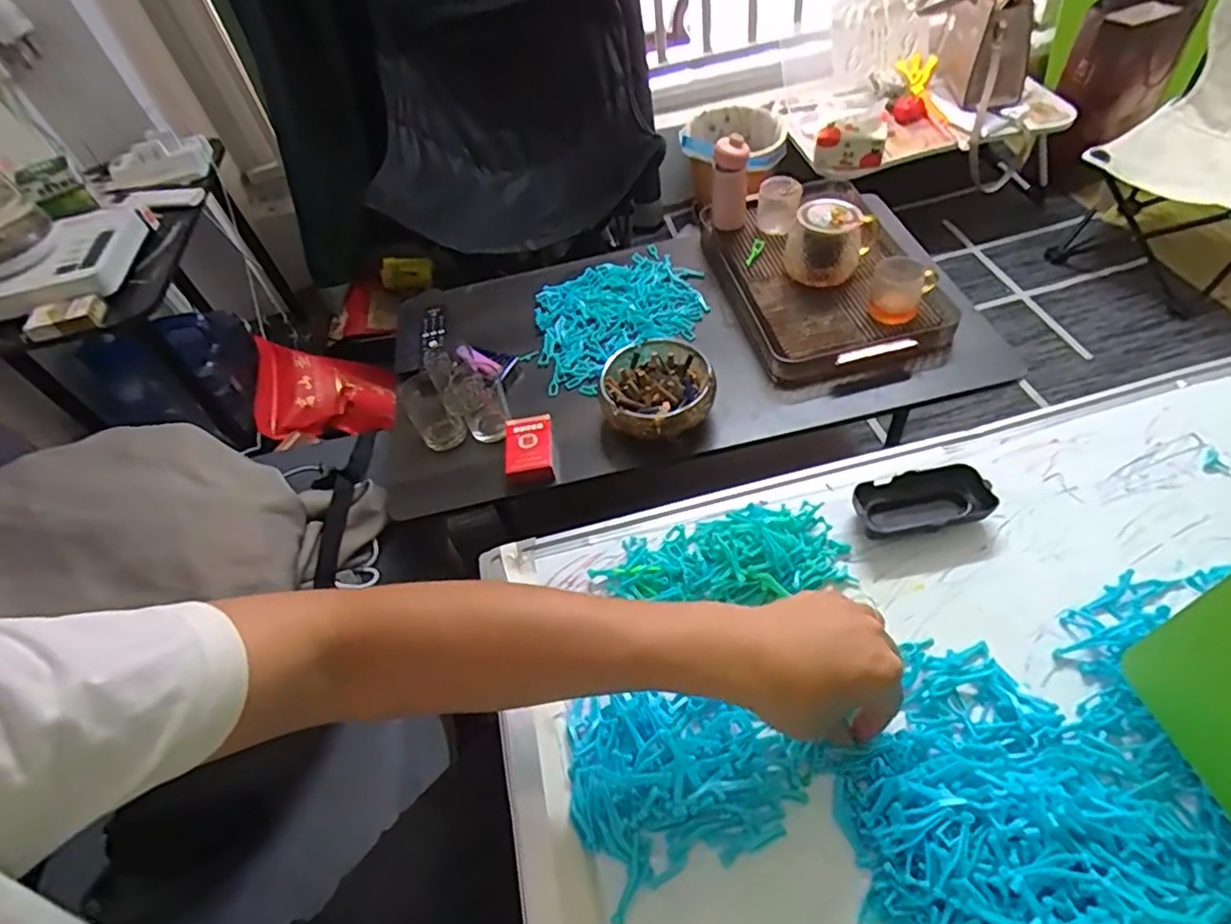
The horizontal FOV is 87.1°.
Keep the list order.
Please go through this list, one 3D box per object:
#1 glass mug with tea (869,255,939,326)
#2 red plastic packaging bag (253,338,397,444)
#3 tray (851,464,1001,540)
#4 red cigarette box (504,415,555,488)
[{"bbox_3d":[0.364,-0.217,0.825,0.074,0.059,0.059,15,56,20],"label":"glass mug with tea"},{"bbox_3d":[-0.587,-0.141,1.324,0.255,0.034,0.192,-1,75,-29],"label":"red plastic packaging bag"},{"bbox_3d":[0.256,0.034,0.546,0.106,0.026,0.050,-10,51,2],"label":"tray"},{"bbox_3d":[-0.105,-0.014,0.792,0.056,0.023,0.097,-10,51,2],"label":"red cigarette box"}]

